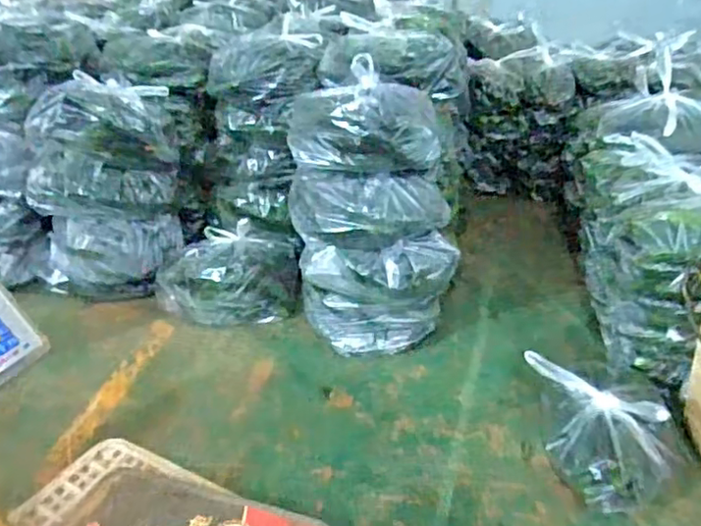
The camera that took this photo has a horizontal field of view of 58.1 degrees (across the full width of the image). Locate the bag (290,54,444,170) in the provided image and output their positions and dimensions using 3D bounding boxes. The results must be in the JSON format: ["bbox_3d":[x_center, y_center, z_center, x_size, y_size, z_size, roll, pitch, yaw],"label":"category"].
[{"bbox_3d":[0.039,-0.320,1.437,0.339,0.196,0.265,10,31,18],"label":"bag"}]

